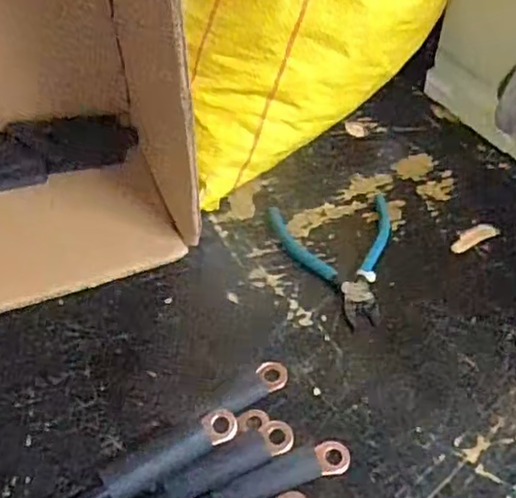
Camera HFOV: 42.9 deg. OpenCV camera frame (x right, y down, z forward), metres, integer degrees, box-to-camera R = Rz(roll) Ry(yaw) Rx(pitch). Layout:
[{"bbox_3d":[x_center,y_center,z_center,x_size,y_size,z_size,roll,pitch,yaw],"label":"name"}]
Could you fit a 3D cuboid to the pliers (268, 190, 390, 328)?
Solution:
[{"bbox_3d":[0.063,0.006,0.473,0.088,0.011,0.109,-9,49,-7],"label":"pliers"}]

